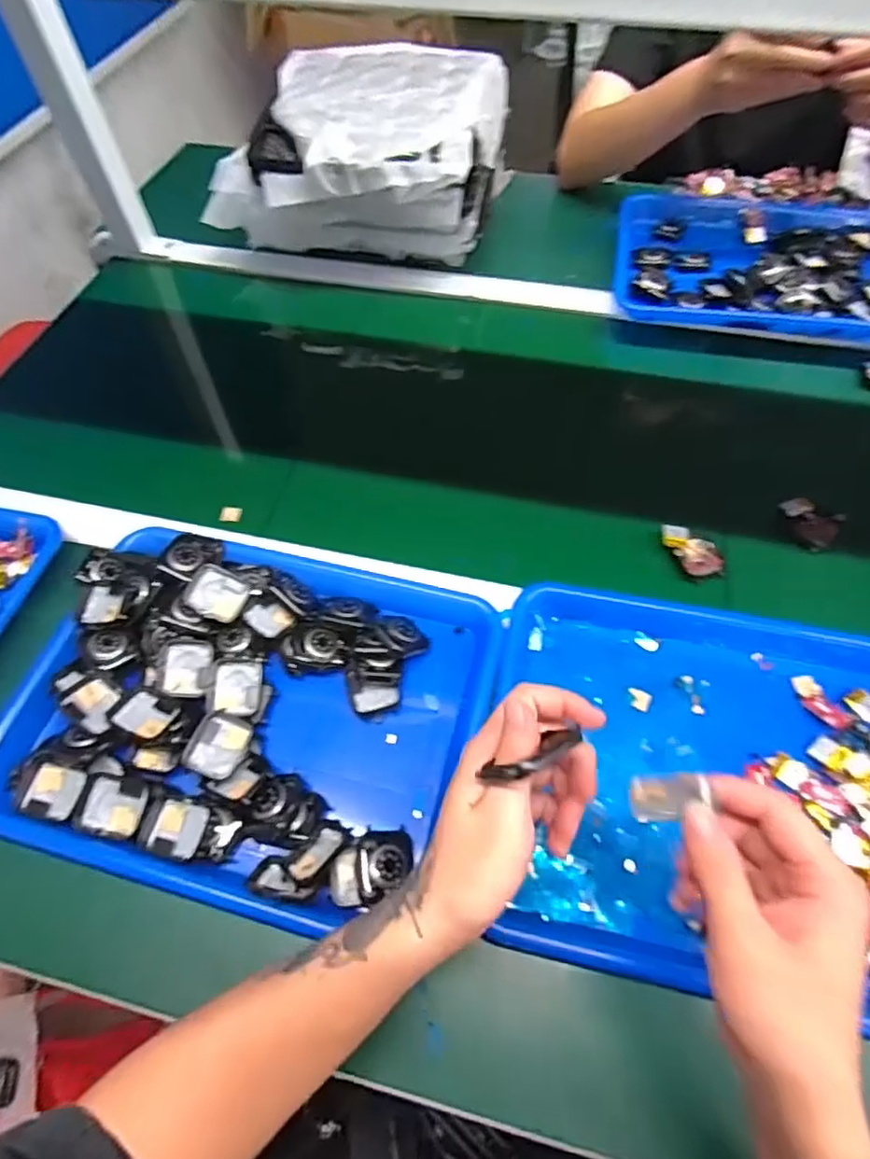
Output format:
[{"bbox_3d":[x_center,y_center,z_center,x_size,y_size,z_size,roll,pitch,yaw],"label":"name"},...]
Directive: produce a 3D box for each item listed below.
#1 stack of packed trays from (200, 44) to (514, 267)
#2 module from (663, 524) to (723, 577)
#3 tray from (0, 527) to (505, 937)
[{"bbox_3d":[-0.085,-0.534,0.769,0.331,0.142,0.286,12,59,8],"label":"stack of packed trays"},{"bbox_3d":[0.224,-0.027,0.520,0.037,0.011,0.055,-24,61,-13],"label":"module"},{"bbox_3d":[-0.135,0.089,0.442,0.330,0.043,0.258,13,60,9],"label":"tray"}]

